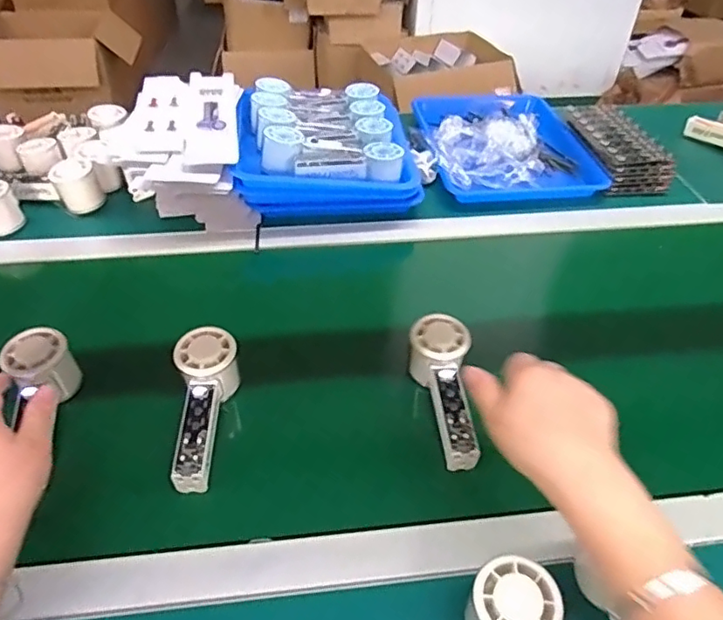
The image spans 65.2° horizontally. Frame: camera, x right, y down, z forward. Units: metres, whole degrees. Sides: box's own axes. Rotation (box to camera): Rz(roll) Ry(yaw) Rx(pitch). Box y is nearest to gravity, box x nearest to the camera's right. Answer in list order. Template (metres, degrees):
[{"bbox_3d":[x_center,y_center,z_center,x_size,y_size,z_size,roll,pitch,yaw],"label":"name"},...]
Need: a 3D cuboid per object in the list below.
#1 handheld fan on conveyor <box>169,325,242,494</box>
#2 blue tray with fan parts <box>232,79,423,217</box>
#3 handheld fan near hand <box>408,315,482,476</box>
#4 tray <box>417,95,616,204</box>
[{"bbox_3d":[-0.150,0.095,0.532,0.056,0.055,0.155,0,57,-1],"label":"handheld fan on conveyor"},{"bbox_3d":[-0.058,-0.253,0.856,0.242,0.096,0.256,-5,43,-6],"label":"blue tray with fan parts"},{"bbox_3d":[0.083,0.080,0.550,0.058,0.048,0.156,-4,55,-5],"label":"handheld fan near hand"},{"bbox_3d":[0.232,-0.299,0.946,0.263,0.060,0.338,-2,43,-3],"label":"tray"}]

